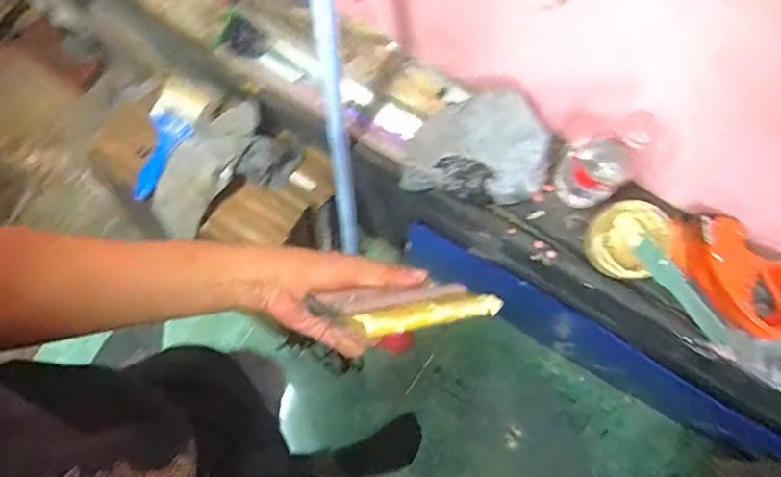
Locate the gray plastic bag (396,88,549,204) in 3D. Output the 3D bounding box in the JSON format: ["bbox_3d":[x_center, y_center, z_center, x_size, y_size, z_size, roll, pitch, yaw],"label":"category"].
[{"bbox_3d":[0.108,-0.112,0.705,0.166,0.093,0.119,13,78,2],"label":"gray plastic bag"}]

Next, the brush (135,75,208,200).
[{"bbox_3d":[-0.389,-0.172,0.978,0.082,0.034,0.221,22,79,3],"label":"brush"}]

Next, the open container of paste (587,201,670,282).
[{"bbox_3d":[0.291,0.001,0.703,0.100,0.043,0.091,-45,75,13],"label":"open container of paste"}]

